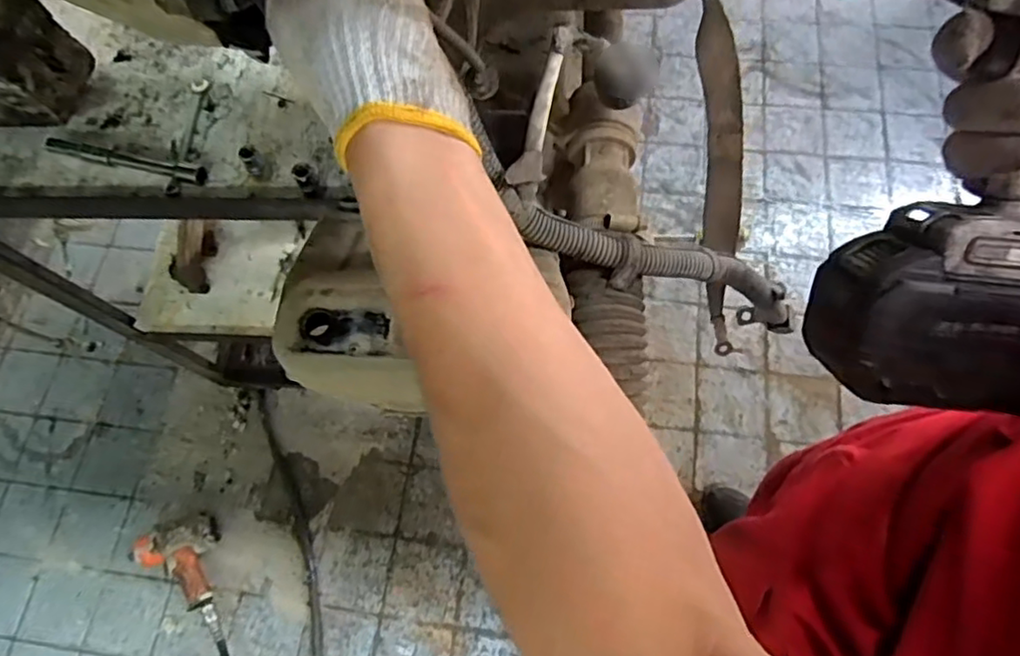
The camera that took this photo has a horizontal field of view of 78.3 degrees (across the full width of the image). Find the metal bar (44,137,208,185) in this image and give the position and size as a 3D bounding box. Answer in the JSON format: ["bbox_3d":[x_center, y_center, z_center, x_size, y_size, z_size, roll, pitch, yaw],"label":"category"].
[{"bbox_3d":[-0.413,-0.183,0.670,0.198,0.019,0.025,14,70,10],"label":"metal bar"}]

